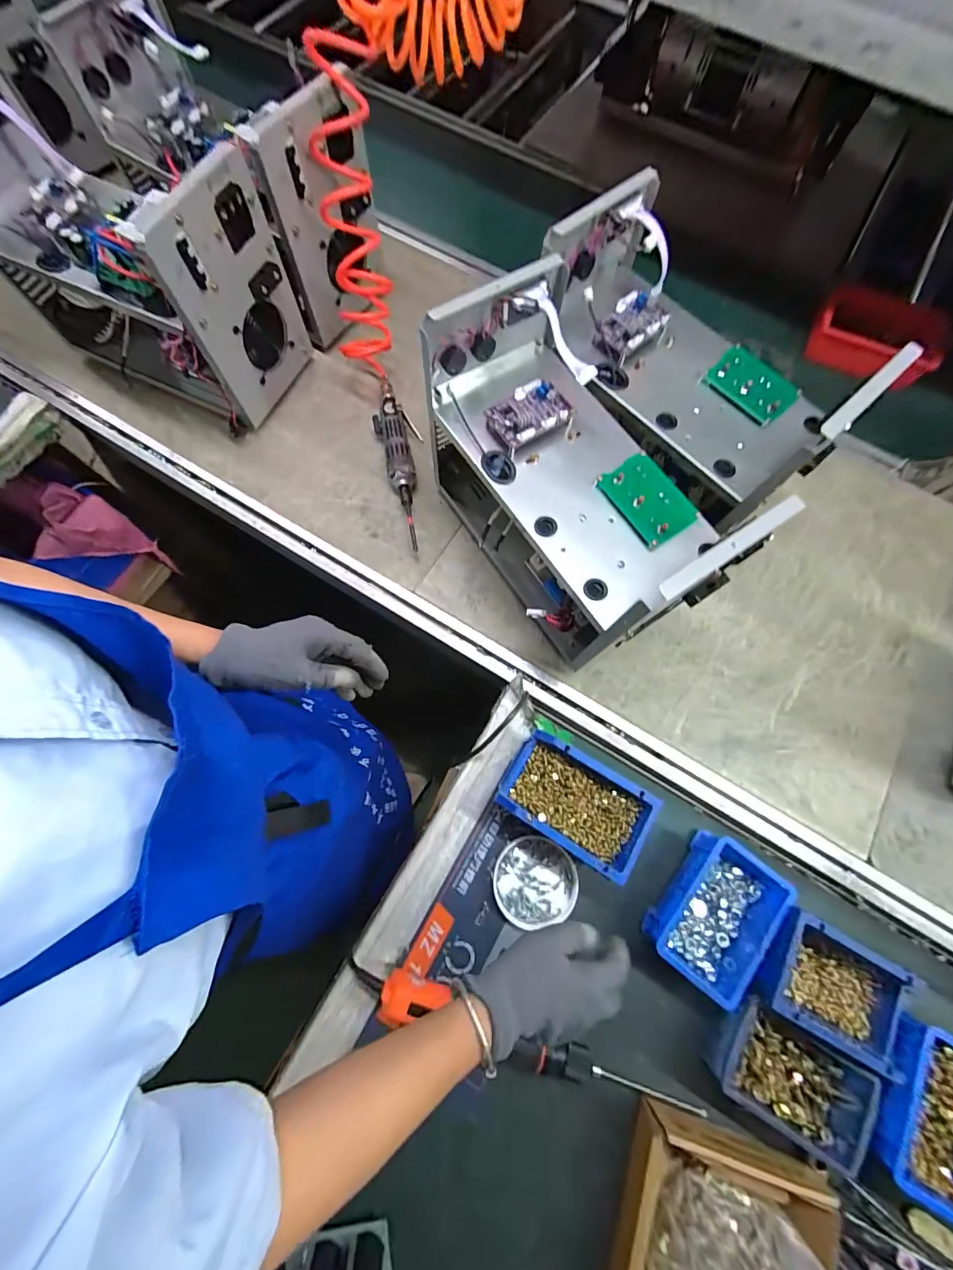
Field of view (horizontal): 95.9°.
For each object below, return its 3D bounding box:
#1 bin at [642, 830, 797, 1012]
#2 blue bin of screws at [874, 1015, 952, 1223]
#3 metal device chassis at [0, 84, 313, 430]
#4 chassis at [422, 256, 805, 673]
[{"bbox_3d":[0.274,0.321,0.497,0.104,0.068,0.147,37,76,9],"label":"bin"},{"bbox_3d":[0.479,0.500,0.454,0.132,0.050,0.152,30,74,7],"label":"blue bin of screws"},{"bbox_3d":[-0.474,-0.514,0.616,0.378,0.279,0.186,26,75,6],"label":"metal device chassis"},{"bbox_3d":[0.106,-0.175,0.535,0.196,0.282,0.371,-26,76,-10],"label":"chassis"}]

